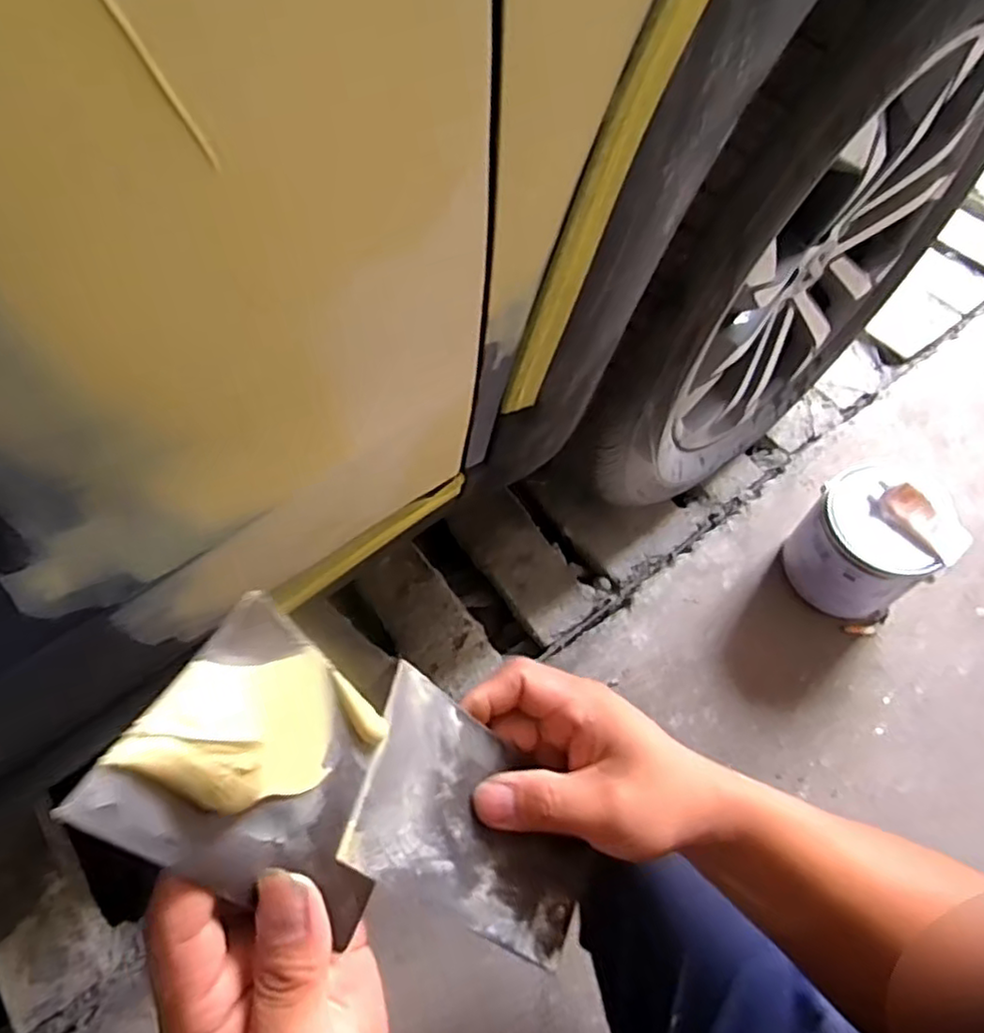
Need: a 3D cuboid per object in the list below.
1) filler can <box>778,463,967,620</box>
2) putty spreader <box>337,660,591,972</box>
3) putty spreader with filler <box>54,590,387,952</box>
[{"bbox_3d":[0.476,0.043,0.877,0.130,0.185,0.161,-34,67,-17],"label":"filler can"},{"bbox_3d":[-0.005,0.130,0.287,0.129,0.007,0.072,42,55,-25],"label":"putty spreader"},{"bbox_3d":[-0.061,0.087,0.220,0.014,0.127,0.074,4,49,29],"label":"putty spreader with filler"}]

